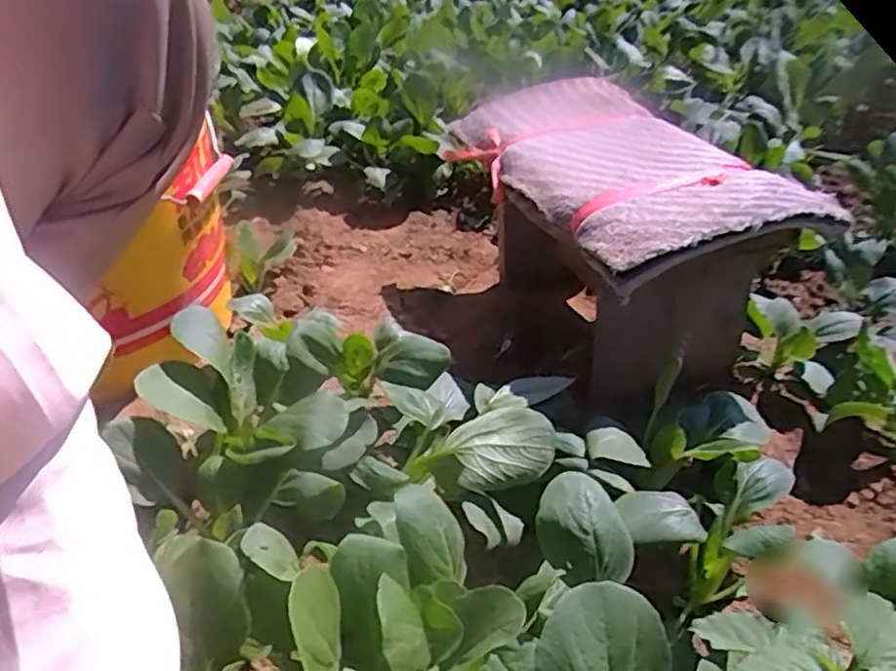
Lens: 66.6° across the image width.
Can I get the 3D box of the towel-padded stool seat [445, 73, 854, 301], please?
[{"bbox_3d":[0.140,-0.157,0.618,0.197,0.050,0.358,-15,39,-20],"label":"towel-padded stool seat"}]

